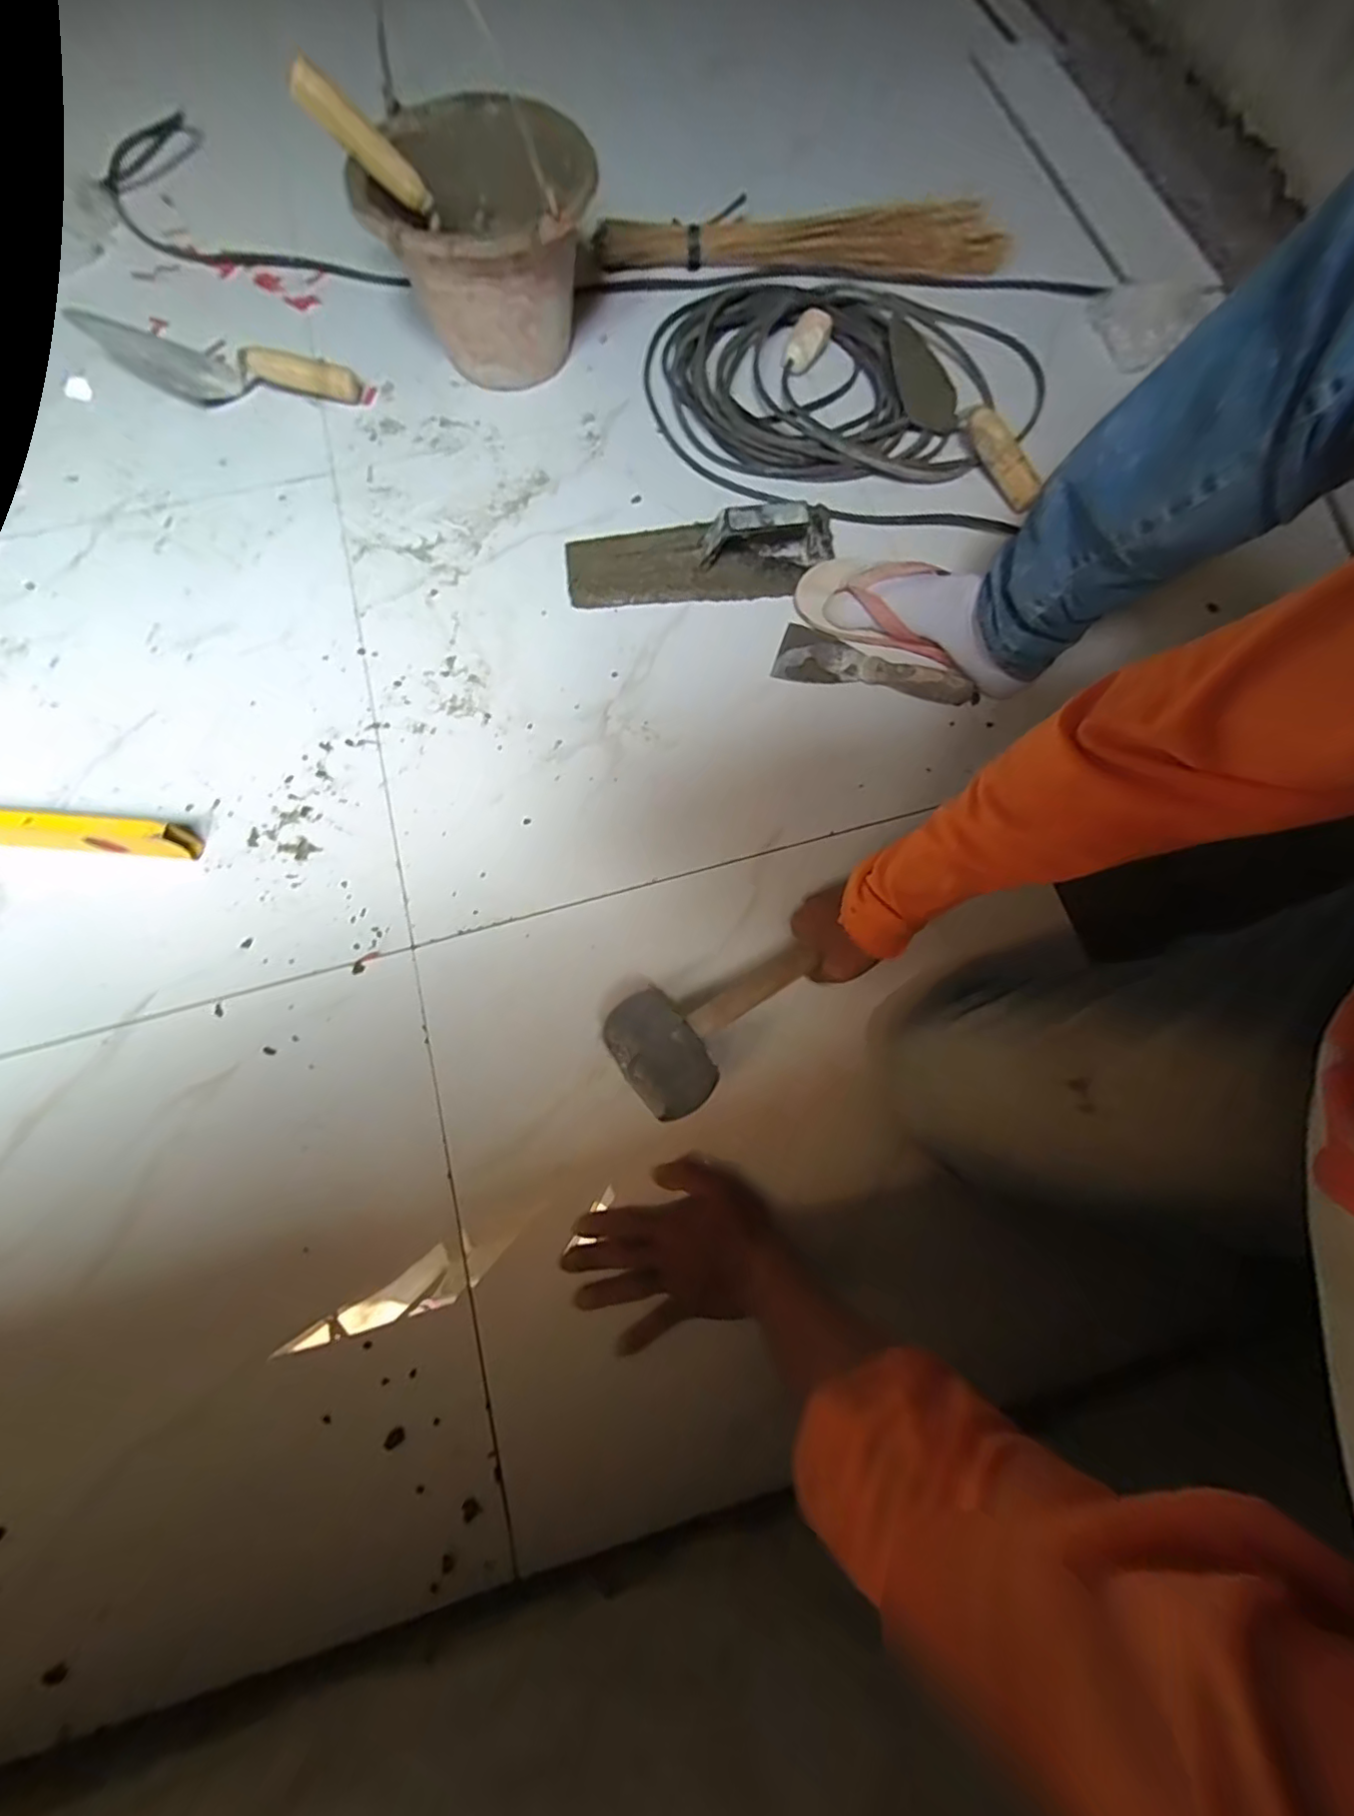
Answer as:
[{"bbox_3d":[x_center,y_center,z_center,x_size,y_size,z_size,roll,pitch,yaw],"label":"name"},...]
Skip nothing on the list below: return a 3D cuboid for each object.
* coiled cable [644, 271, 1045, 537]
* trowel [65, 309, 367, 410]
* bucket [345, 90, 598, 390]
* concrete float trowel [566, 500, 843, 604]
[{"bbox_3d":[0.201,-0.643,0.736,0.473,0.034,0.383,16,74,5],"label":"coiled cable"},{"bbox_3d":[-0.565,-0.660,0.744,0.341,0.046,0.079,13,74,4],"label":"trowel"},{"bbox_3d":[-0.216,-0.757,0.705,0.234,0.168,0.265,-15,74,-4],"label":"bucket"},{"bbox_3d":[0.029,-0.397,0.657,0.293,0.051,0.111,-5,73,-1],"label":"concrete float trowel"}]

